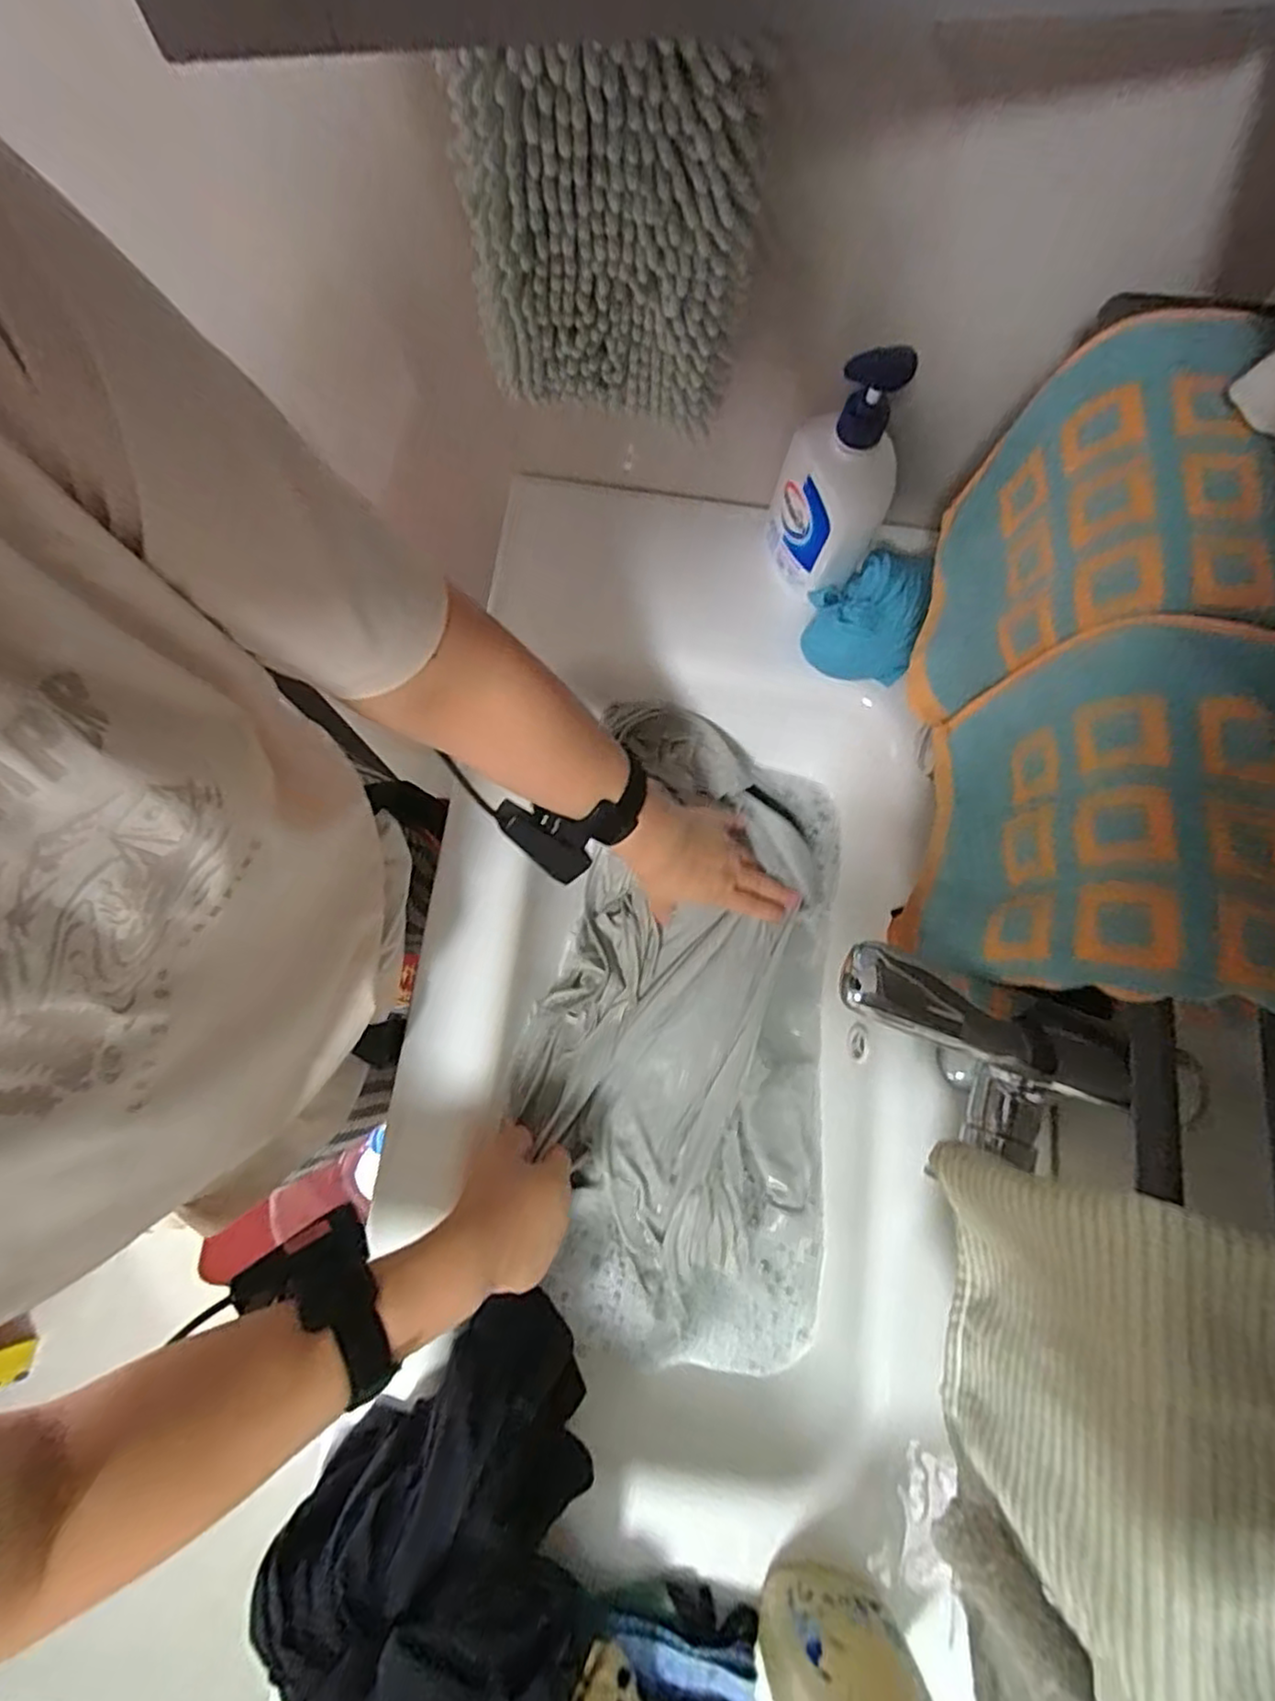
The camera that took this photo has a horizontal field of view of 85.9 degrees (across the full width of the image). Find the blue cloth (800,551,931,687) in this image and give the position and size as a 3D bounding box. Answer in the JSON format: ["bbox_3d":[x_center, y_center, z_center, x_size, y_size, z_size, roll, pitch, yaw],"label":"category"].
[{"bbox_3d":[0.182,-0.188,0.565,0.088,0.080,0.086,9,77,1],"label":"blue cloth"}]

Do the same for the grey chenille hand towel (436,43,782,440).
[{"bbox_3d":[-0.018,-0.333,0.389,0.159,0.184,0.027,11,77,1],"label":"grey chenille hand towel"}]

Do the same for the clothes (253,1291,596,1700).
[{"bbox_3d":[-0.102,0.405,0.403,0.190,0.123,0.166,-37,80,-9],"label":"clothes"}]

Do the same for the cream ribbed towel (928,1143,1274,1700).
[{"bbox_3d":[0.203,0.226,0.290,0.083,0.139,0.166,4,77,0],"label":"cream ribbed towel"}]

